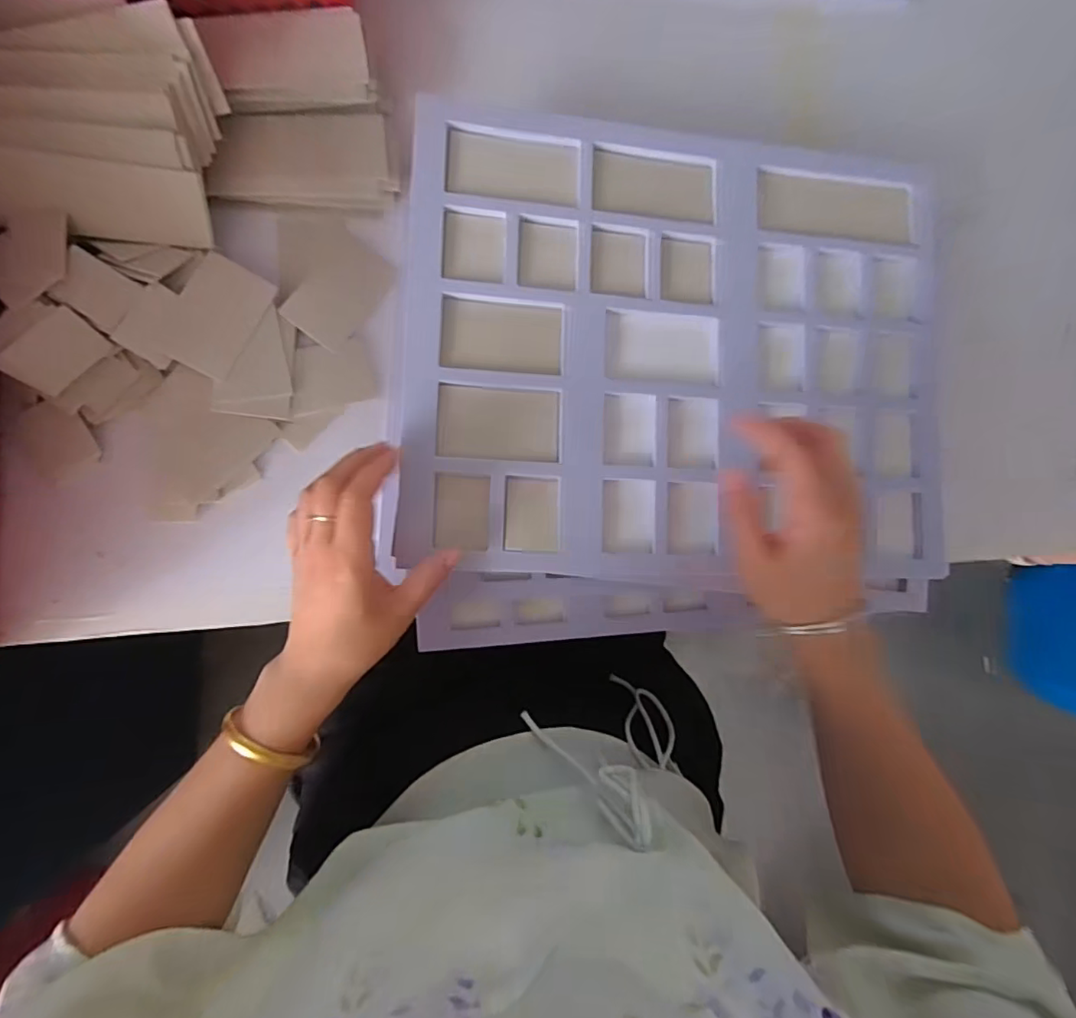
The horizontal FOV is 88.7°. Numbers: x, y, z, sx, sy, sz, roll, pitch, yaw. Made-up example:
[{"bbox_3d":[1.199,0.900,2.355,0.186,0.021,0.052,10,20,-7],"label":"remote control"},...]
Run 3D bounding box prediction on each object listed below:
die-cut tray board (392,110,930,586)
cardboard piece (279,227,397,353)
[{"bbox_3d":[0.118,-0.123,0.428,0.426,0.014,0.347,2,87,-8],"label":"die-cut tray board"},{"bbox_3d":[-0.163,-0.180,0.457,0.055,0.008,0.090,33,83,-5],"label":"cardboard piece"}]

